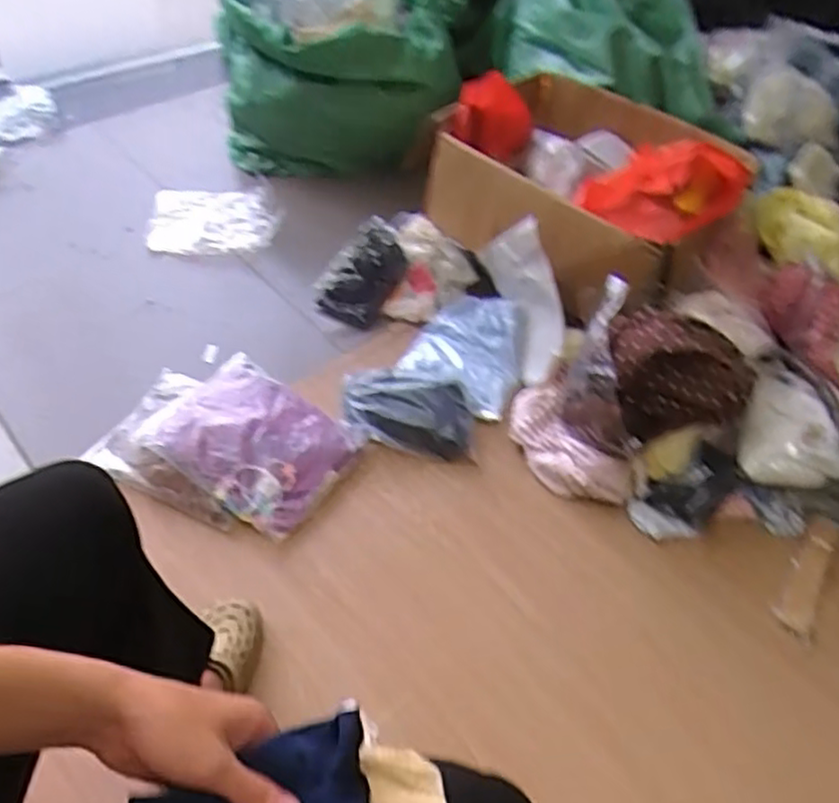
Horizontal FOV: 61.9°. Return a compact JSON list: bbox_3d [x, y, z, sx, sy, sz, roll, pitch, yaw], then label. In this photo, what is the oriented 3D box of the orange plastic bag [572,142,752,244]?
[{"bbox_3d":[0.430,-0.388,1.257,0.270,0.119,0.165,13,49,7],"label":"orange plastic bag"}]

